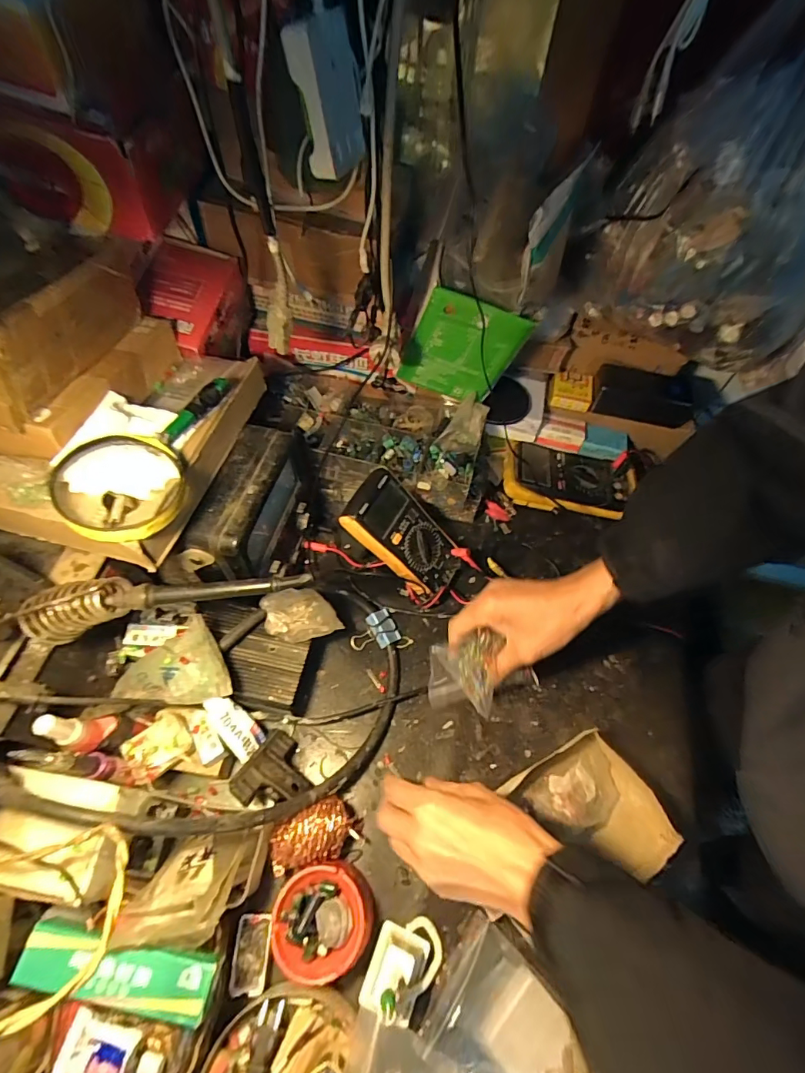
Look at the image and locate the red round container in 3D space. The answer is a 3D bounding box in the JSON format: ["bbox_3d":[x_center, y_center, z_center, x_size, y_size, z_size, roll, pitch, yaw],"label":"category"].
[{"bbox_3d":[-0.069,0.337,0.416,0.087,0.036,0.084,-17,61,-13],"label":"red round container"}]

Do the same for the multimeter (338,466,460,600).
[{"bbox_3d":[0.004,-0.001,0.568,0.160,0.027,0.082,43,64,-25],"label":"multimeter"}]

